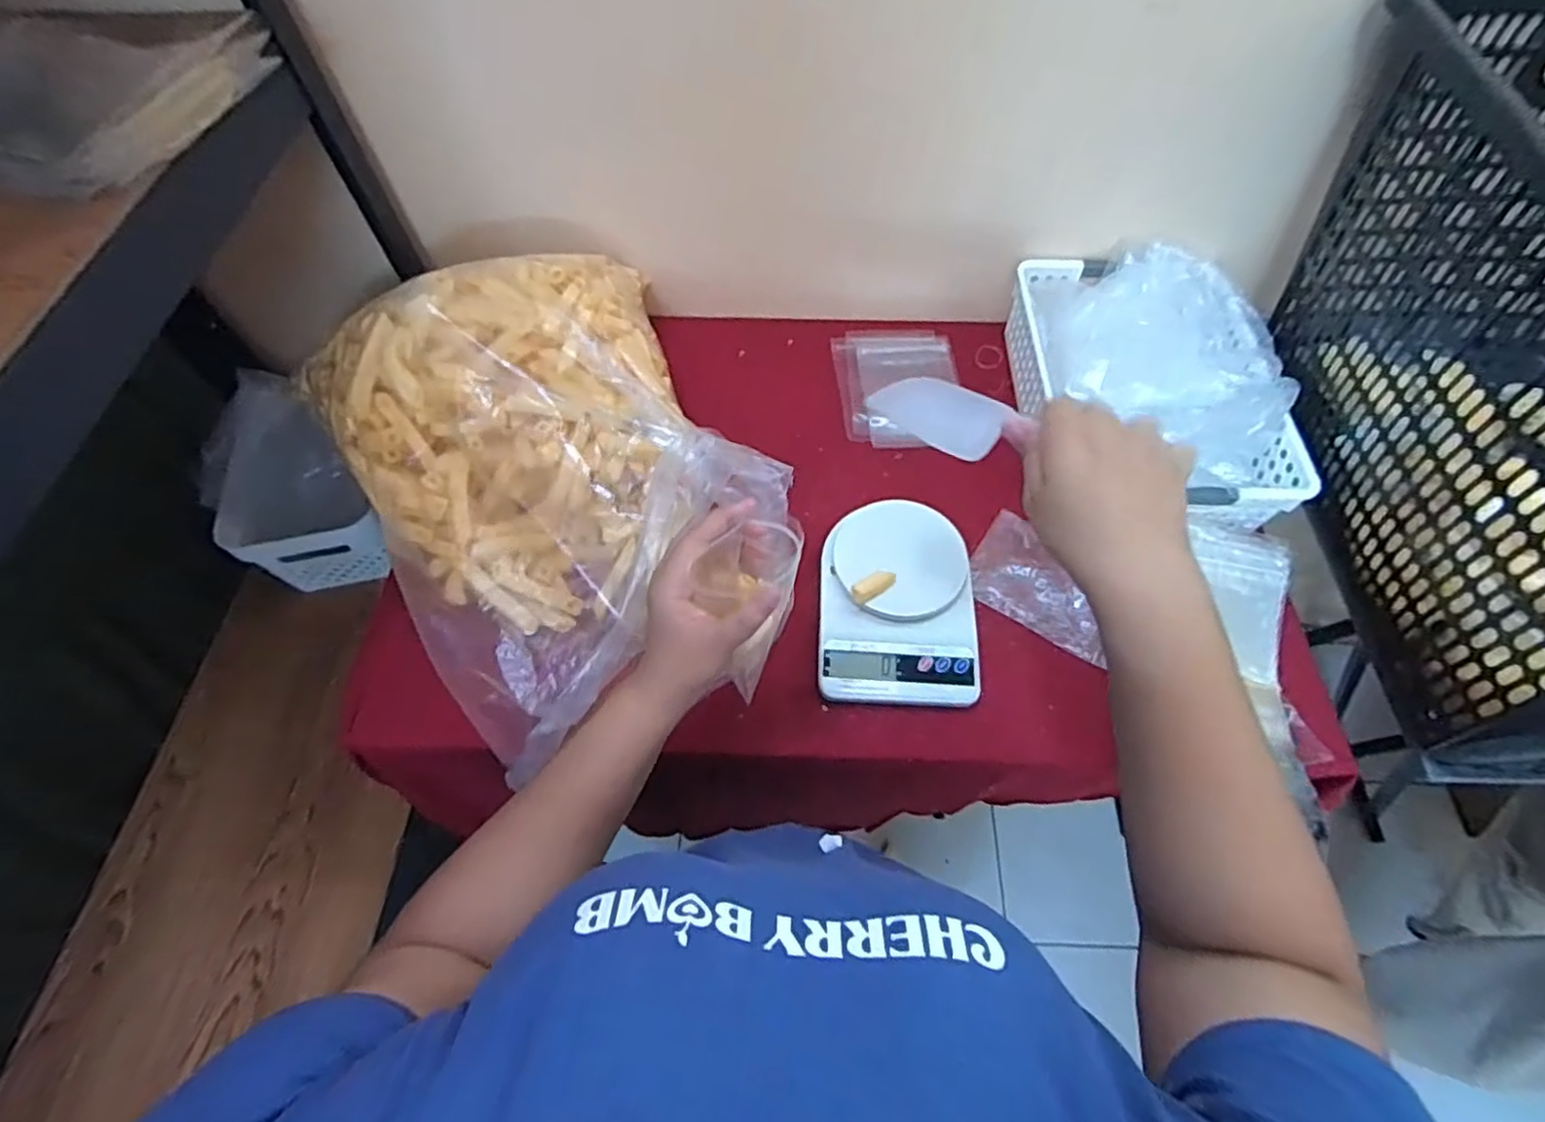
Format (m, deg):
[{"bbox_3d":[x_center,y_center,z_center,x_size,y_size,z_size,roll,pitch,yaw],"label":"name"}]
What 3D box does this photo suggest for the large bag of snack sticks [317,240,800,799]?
[{"bbox_3d":[-0.168,-0.068,0.560,0.284,0.148,0.403,-30,64,-15],"label":"large bag of snack sticks"}]

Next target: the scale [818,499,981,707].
[{"bbox_3d":[0.107,0.031,0.581,0.132,0.030,0.175,3,60,3],"label":"scale"}]

